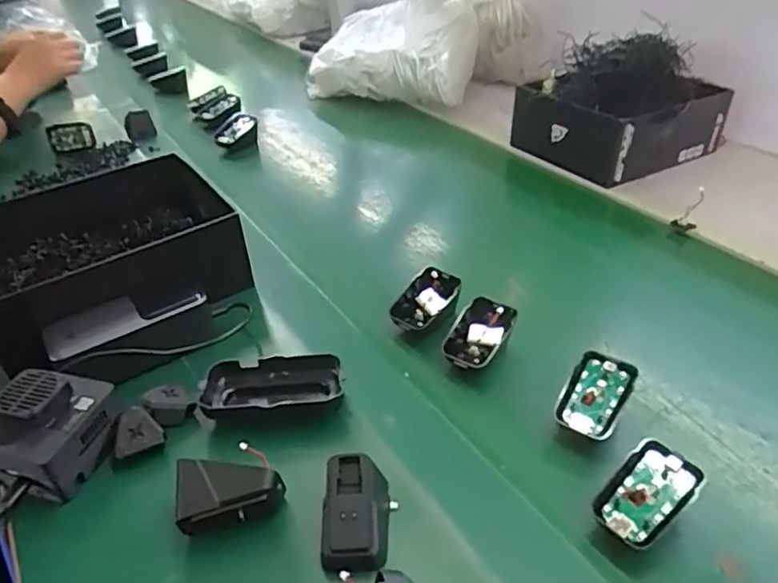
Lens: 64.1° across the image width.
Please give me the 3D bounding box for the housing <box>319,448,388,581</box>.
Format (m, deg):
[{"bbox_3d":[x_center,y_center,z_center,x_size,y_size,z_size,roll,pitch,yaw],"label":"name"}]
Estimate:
[{"bbox_3d":[-0.021,0.141,0.396,0.041,0.037,0.070,-1,36,2],"label":"housing"}]

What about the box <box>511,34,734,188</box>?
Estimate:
[{"bbox_3d":[0.318,-0.265,0.871,0.236,0.153,0.194,-24,41,-26],"label":"box"}]

